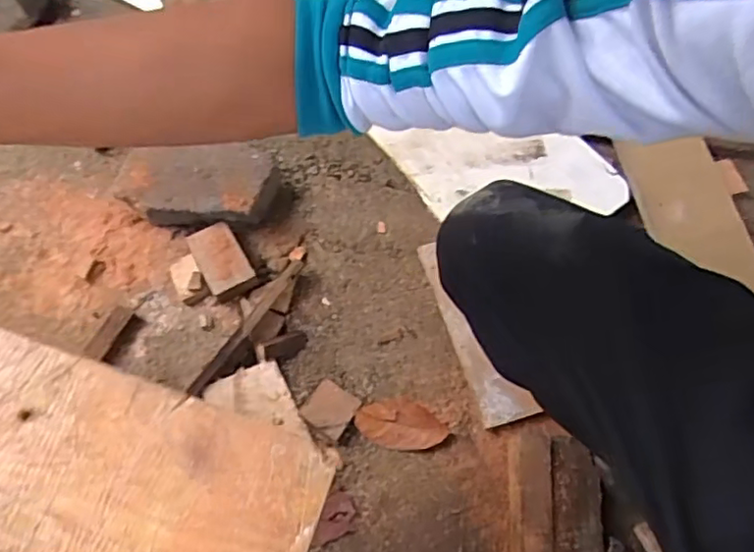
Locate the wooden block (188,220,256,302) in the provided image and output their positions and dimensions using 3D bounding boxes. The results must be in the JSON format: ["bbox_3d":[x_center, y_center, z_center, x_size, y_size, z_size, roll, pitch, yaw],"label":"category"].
[{"bbox_3d":[-0.213,-0.021,0.856,0.065,0.039,0.100,-29,70,-13],"label":"wooden block"}]

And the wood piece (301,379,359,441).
[{"bbox_3d":[-0.061,0.173,0.808,0.060,0.026,0.061,31,70,12],"label":"wood piece"}]

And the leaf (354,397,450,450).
[{"bbox_3d":[0.032,0.188,0.799,0.115,0.018,0.064,7,67,2],"label":"leaf"}]

